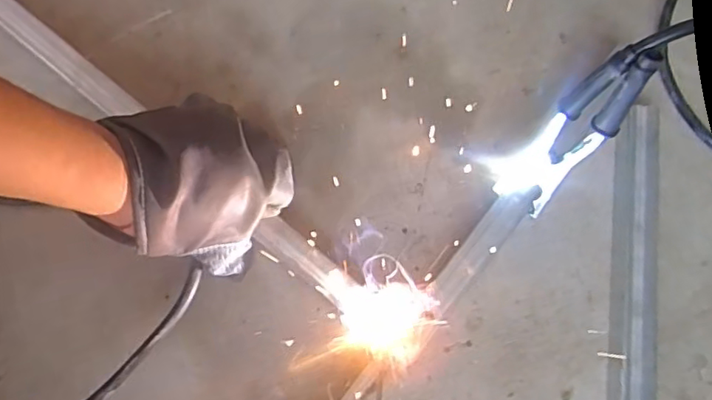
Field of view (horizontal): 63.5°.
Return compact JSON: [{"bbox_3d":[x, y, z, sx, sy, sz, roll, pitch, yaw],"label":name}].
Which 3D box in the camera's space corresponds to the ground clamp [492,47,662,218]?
[{"bbox_3d":[0.151,-0.045,0.399,0.043,0.148,0.022,44,53,10],"label":"ground clamp"}]

